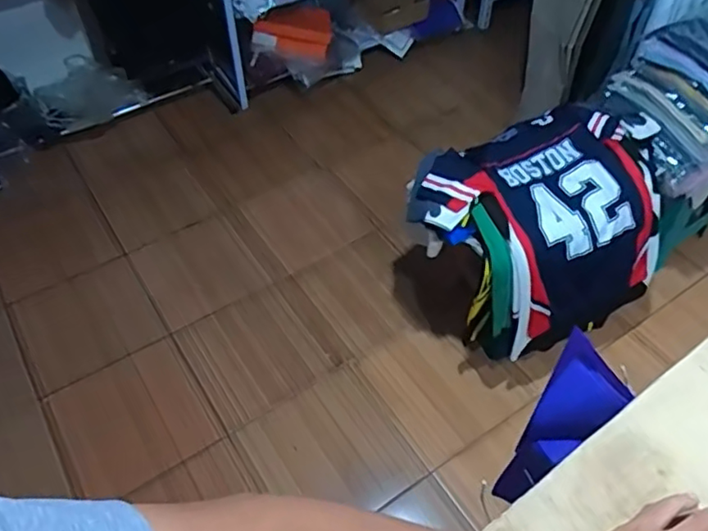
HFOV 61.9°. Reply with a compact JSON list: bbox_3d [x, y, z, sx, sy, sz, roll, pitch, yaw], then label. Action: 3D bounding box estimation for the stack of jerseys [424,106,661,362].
[{"bbox_3d":[0.494,-0.108,1.555,0.588,0.383,0.456,-26,54,-19],"label":"stack of jerseys"}]

